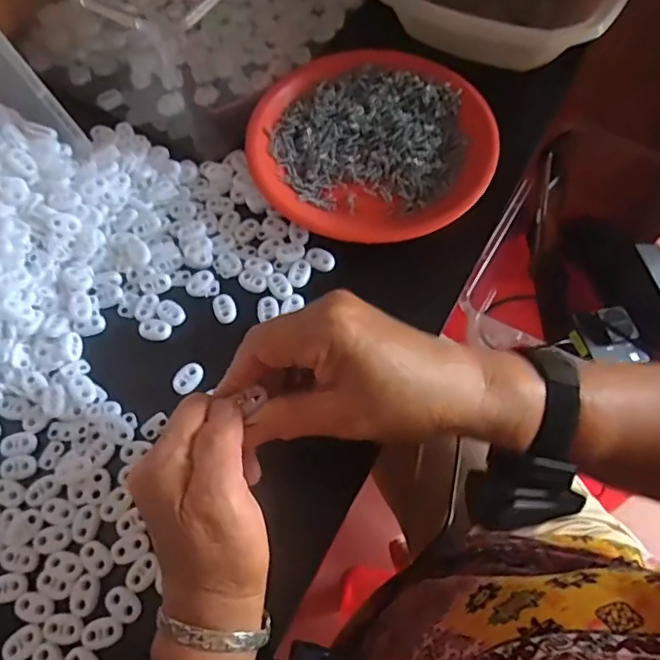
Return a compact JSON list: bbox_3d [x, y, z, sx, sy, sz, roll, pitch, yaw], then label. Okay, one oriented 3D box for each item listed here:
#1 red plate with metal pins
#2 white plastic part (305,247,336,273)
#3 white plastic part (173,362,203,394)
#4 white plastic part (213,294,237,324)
[{"bbox_3d":[0.035,-0.150,0.453,0.190,0.025,0.181,0,64,1],"label":"red plate with metal pins"},{"bbox_3d":[-0.007,-0.053,0.421,0.023,0.005,0.016,29,68,14],"label":"white plastic part"},{"bbox_3d":[-0.097,0.033,0.384,0.017,0.004,0.023,31,69,15],"label":"white plastic part"},{"bbox_3d":[-0.077,-0.017,0.405,0.016,0.004,0.023,-21,66,-9],"label":"white plastic part"}]

